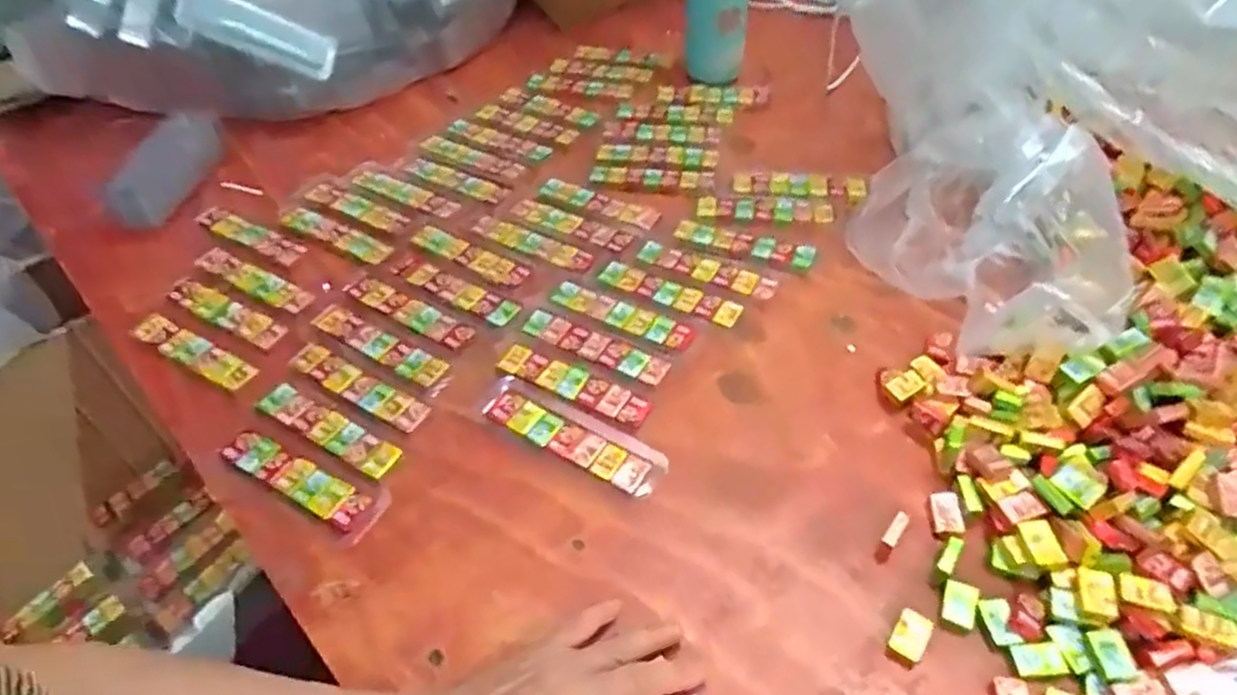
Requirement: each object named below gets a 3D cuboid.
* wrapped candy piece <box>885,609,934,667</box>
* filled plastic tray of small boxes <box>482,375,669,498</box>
[{"bbox_3d":[0.161,0.160,0.406,0.019,0.009,0.028,24,54,22],"label":"wrapped candy piece"},{"bbox_3d":[-0.032,0.060,0.499,0.132,0.009,0.033,25,54,22],"label":"filled plastic tray of small boxes"}]

